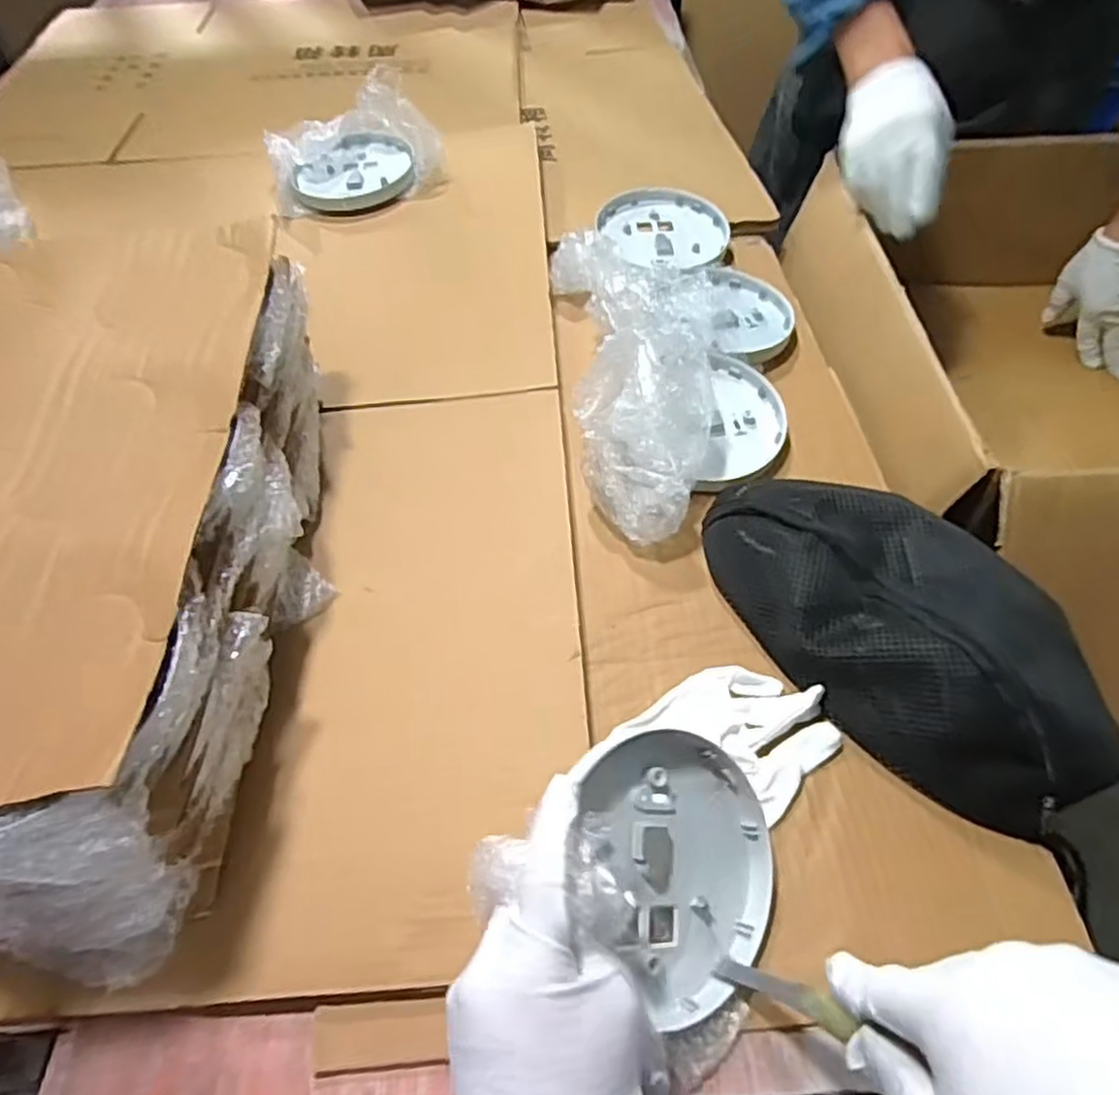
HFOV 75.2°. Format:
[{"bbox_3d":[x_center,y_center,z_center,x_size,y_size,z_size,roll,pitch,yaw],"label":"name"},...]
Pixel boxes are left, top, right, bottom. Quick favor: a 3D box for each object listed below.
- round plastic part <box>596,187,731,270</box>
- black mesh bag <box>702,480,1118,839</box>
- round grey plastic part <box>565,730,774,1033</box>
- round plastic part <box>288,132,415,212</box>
[{"bbox_3d":[0.110,-0.341,0.776,0.130,0.026,0.130,-1,52,1],"label":"round plastic part"},{"bbox_3d":[0.215,0.039,0.464,0.146,0.072,0.274,-36,60,-23],"label":"black mesh bag"},{"bbox_3d":[0.056,0.155,0.368,0.033,0.134,0.116,-17,27,47],"label":"round grey plastic part"},{"bbox_3d":[-0.219,-0.413,0.802,0.111,0.026,0.133,20,56,16],"label":"round plastic part"}]

